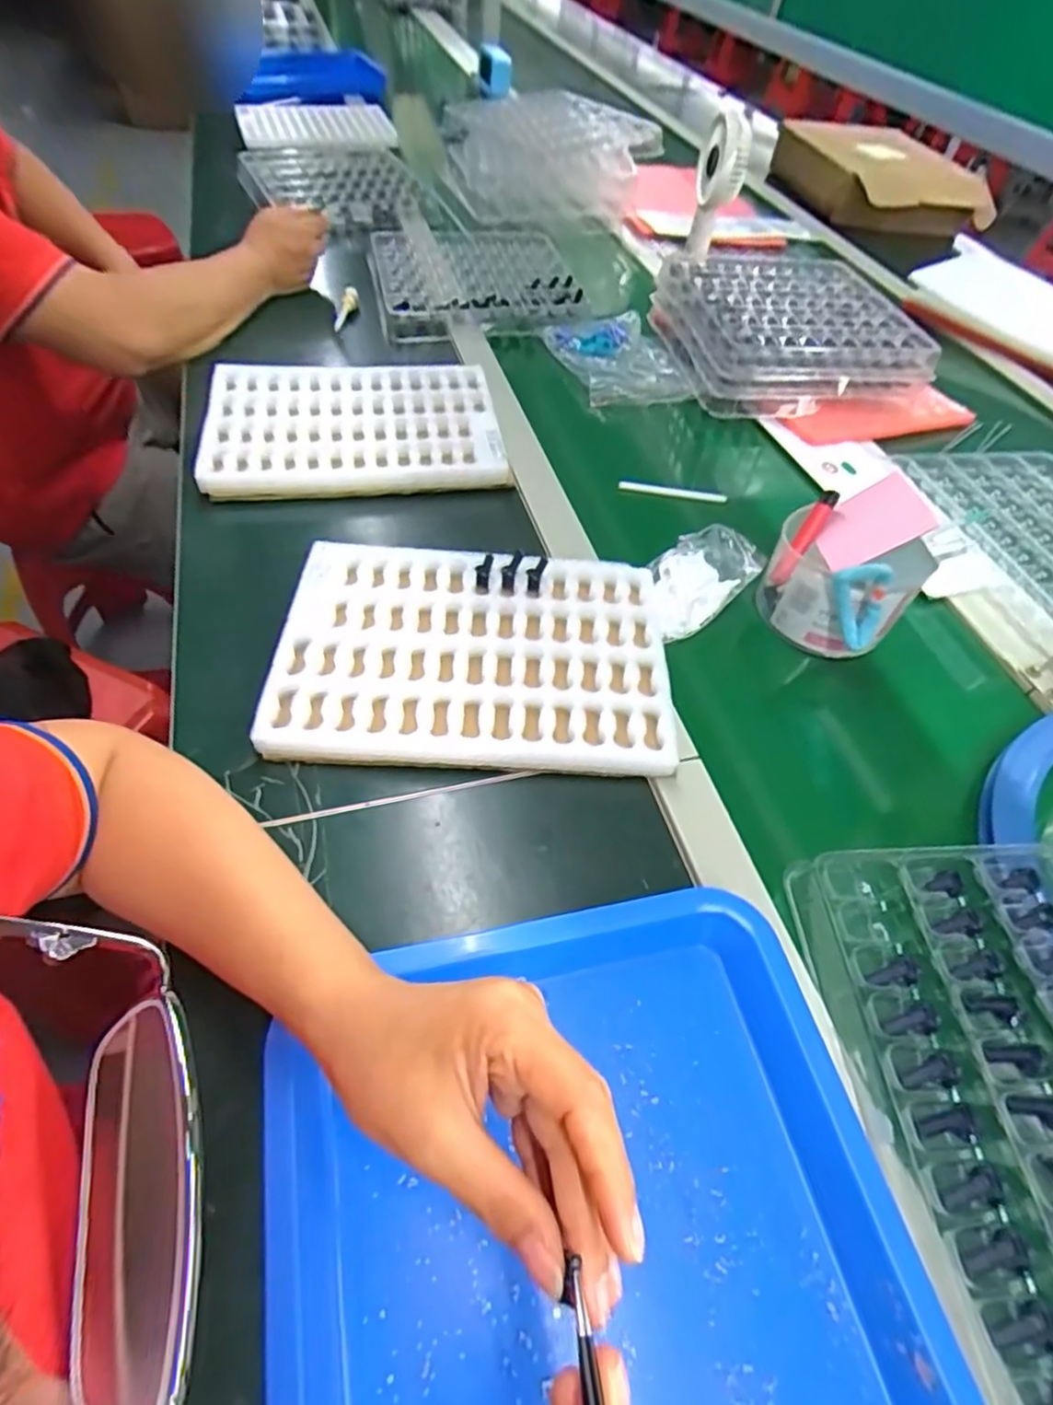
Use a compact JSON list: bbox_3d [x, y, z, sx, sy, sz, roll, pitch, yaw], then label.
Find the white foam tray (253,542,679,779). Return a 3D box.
[{"bbox_3d":[-0.035,-0.035,0.484,0.268,0.027,0.184,4,54,-3],"label":"white foam tray"}]

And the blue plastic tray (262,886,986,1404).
[{"bbox_3d":[0.036,0.256,0.269,0.271,0.031,0.327,-8,55,-11],"label":"blue plastic tray"}]

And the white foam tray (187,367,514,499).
[{"bbox_3d":[-0.165,-0.267,0.645,0.271,0.030,0.183,-6,55,-10],"label":"white foam tray"}]

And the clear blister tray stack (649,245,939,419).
[{"bbox_3d":[0.307,-0.448,0.801,0.250,0.069,0.254,-6,54,-12],"label":"clear blister tray stack"}]

